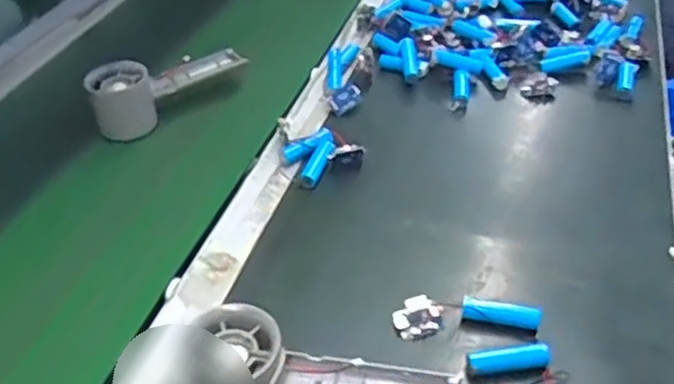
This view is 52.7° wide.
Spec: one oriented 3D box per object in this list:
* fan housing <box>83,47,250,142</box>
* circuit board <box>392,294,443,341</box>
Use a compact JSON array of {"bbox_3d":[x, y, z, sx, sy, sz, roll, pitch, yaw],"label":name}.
[{"bbox_3d":[-0.163,-0.110,0.670,0.160,0.055,0.048,-26,46,-25],"label":"fan housing"},{"bbox_3d":[0.054,0.085,0.456,0.033,0.007,0.027,-21,70,-1],"label":"circuit board"}]

